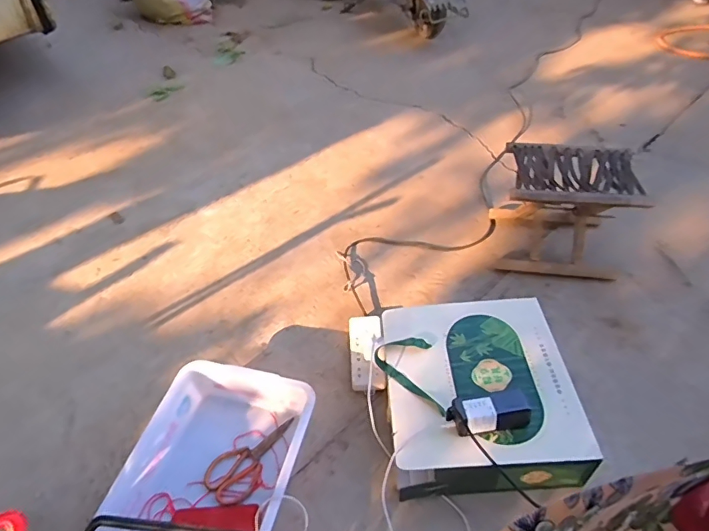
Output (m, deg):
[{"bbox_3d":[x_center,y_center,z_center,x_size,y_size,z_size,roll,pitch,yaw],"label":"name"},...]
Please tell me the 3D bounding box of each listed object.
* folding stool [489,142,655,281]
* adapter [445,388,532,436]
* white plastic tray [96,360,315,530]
[{"bbox_3d":[0.543,-0.137,1.256,0.308,0.294,0.255,11,48,10],"label":"folding stool"},{"bbox_3d":[0.245,0.266,0.845,0.144,0.049,0.061,-8,46,-8],"label":"adapter"},{"bbox_3d":[-0.273,0.404,0.888,0.308,0.108,0.424,10,48,9],"label":"white plastic tray"}]

